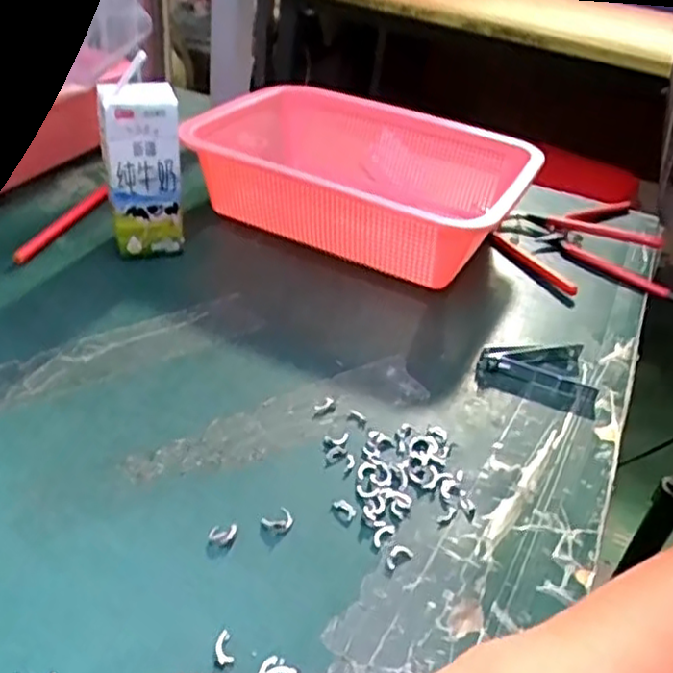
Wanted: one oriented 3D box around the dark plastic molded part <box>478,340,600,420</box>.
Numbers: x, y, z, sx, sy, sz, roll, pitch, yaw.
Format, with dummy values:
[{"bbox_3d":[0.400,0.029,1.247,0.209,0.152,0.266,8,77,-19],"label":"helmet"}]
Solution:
[{"bbox_3d":[0.134,0.020,0.452,0.075,0.016,0.059,15,37,12],"label":"dark plastic molded part"}]

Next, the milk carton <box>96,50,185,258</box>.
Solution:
[{"bbox_3d":[-0.136,-0.117,0.479,0.050,0.147,0.031,-9,39,-19],"label":"milk carton"}]

